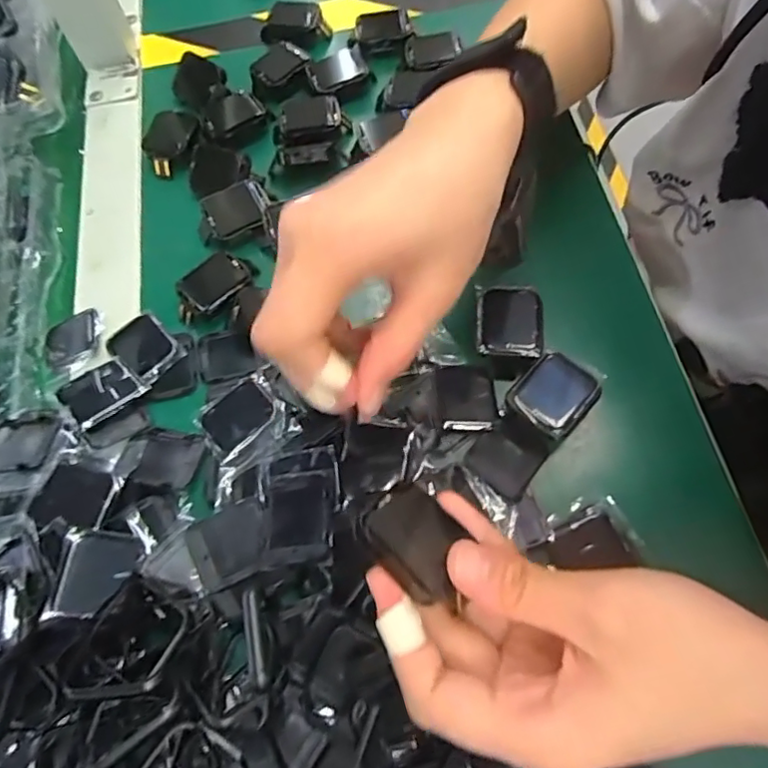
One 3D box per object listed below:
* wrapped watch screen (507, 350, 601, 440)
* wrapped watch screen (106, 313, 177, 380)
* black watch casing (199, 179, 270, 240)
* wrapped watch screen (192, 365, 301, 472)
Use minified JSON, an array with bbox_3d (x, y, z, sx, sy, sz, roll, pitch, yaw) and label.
[{"bbox_3d":[0.087,0.005,0.292,0.037,0.004,0.040,39,74,18],"label":"wrapped watch screen"},{"bbox_3d":[-0.140,-0.023,0.331,0.041,0.004,0.030,38,73,18],"label":"wrapped watch screen"},{"bbox_3d":[-0.093,-0.109,0.360,0.042,0.012,0.032,-23,80,-8],"label":"black watch casing"},{"bbox_3d":[-0.074,0.019,0.305,0.047,0.011,0.046,-32,68,-10],"label":"wrapped watch screen"}]

